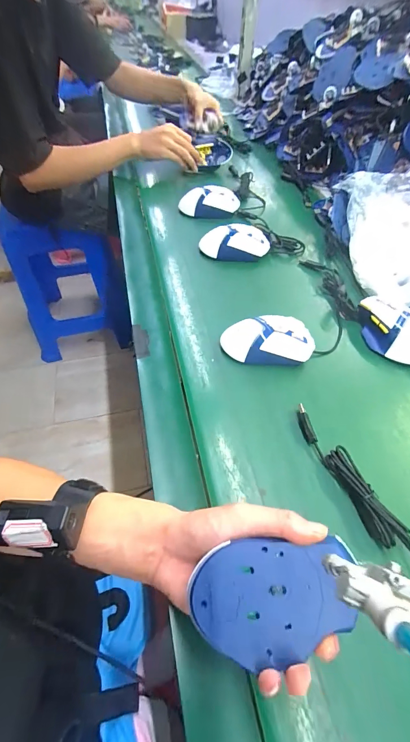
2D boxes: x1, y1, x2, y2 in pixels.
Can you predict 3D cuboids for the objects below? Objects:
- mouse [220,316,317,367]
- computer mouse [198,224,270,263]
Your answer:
[{"bbox_3d":[0.085,-0.046,0.442,0.124,0.041,0.068,2,57,1],"label":"mouse"},{"bbox_3d":[0.055,-0.236,0.591,0.123,0.043,0.062,5,57,2],"label":"computer mouse"}]

